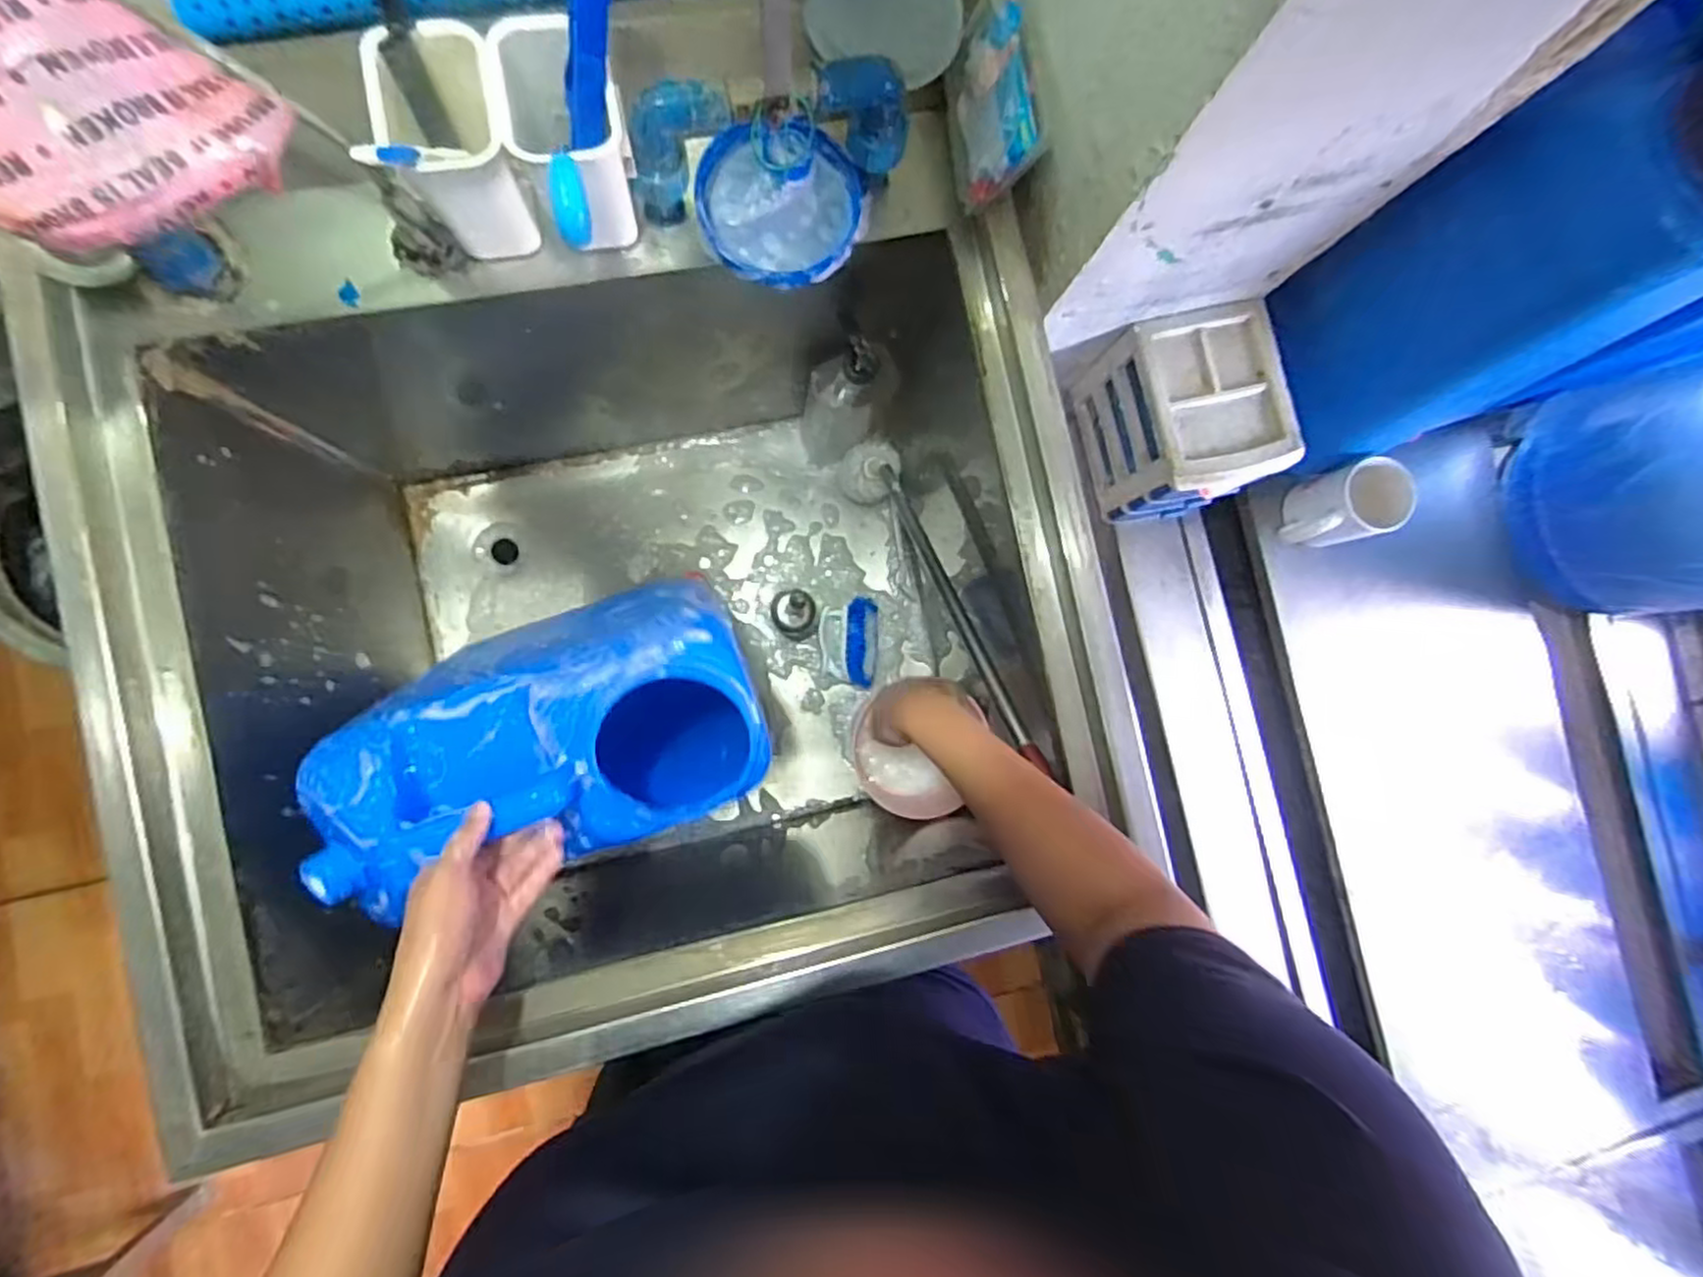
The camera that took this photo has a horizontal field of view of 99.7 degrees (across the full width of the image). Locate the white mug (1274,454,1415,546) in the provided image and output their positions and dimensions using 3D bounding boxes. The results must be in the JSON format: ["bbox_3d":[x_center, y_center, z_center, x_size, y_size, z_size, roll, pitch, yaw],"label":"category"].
[{"bbox_3d":[0.535,-0.144,0.781,0.077,0.097,0.080,-8,88,-7],"label":"white mug"}]

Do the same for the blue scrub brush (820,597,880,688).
[{"bbox_3d":[-0.002,0.006,0.913,0.077,0.056,0.117,2,87,-7],"label":"blue scrub brush"}]

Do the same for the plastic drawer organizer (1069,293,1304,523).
[{"bbox_3d":[0.336,-0.221,0.743,0.141,0.145,0.170,-13,89,-7],"label":"plastic drawer organizer"}]

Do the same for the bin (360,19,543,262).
[{"bbox_3d":[-0.260,-0.326,0.489,0.074,0.114,0.088,-20,90,-7],"label":"bin"}]

